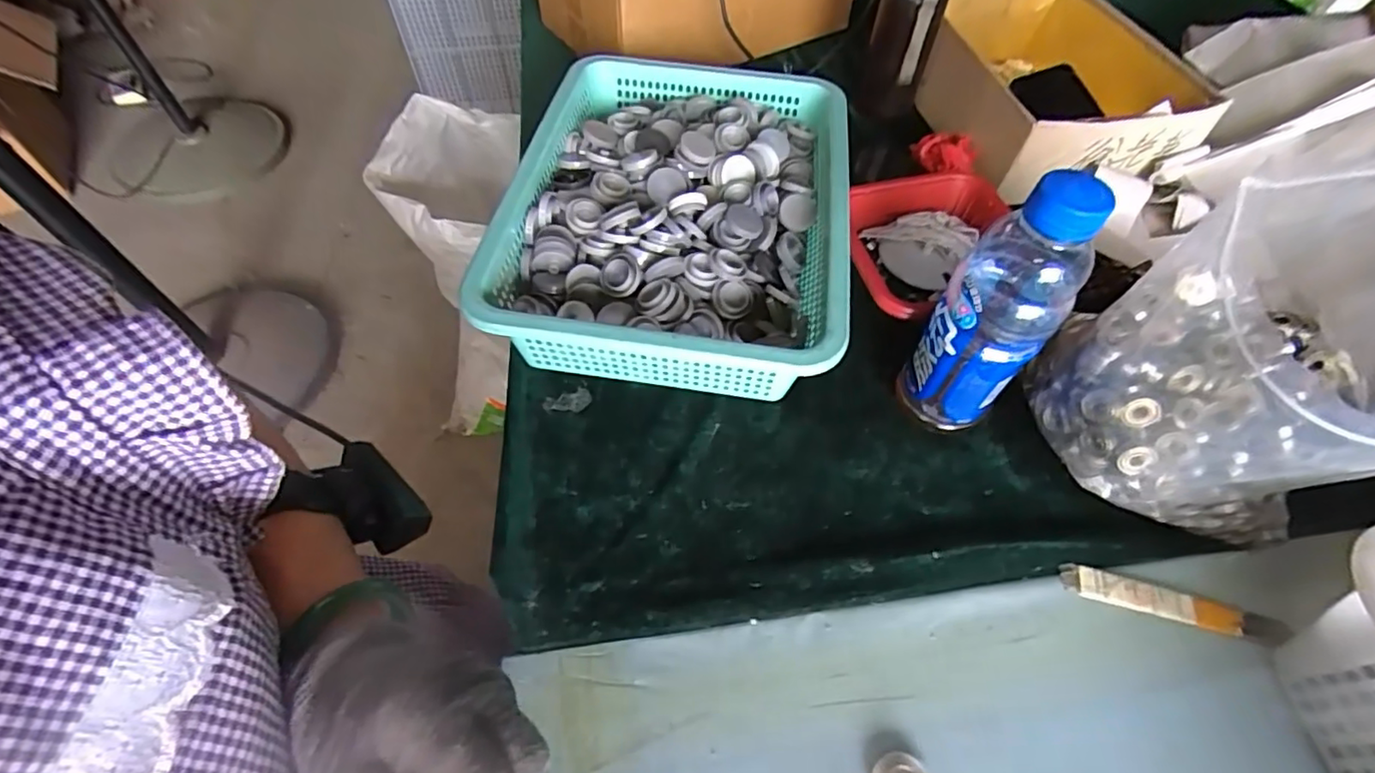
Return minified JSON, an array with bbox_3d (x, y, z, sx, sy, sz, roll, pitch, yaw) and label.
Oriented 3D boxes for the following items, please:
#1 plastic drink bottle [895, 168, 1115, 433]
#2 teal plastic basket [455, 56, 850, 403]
[{"bbox_3d":[0.205,-0.046,0.405,0.066,0.215,0.064,35,60,19],"label":"plastic drink bottle"},{"bbox_3d":[-0.009,-0.149,0.540,0.277,0.094,0.366,8,55,2],"label":"teal plastic basket"}]

